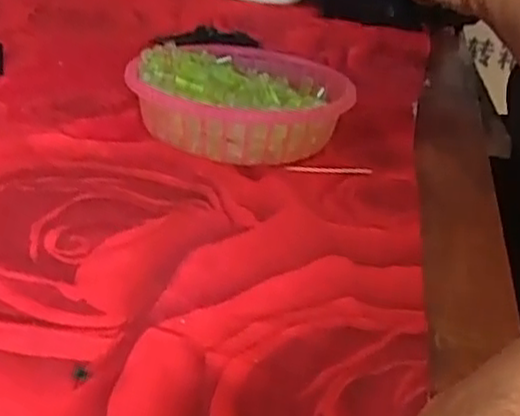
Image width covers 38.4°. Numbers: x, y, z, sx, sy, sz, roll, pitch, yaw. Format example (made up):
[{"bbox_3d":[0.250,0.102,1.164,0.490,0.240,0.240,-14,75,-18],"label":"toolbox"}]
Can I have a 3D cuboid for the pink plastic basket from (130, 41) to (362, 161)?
[{"bbox_3d":[-0.016,-0.082,0.569,0.165,0.054,0.156,2,26,-12],"label":"pink plastic basket"}]

